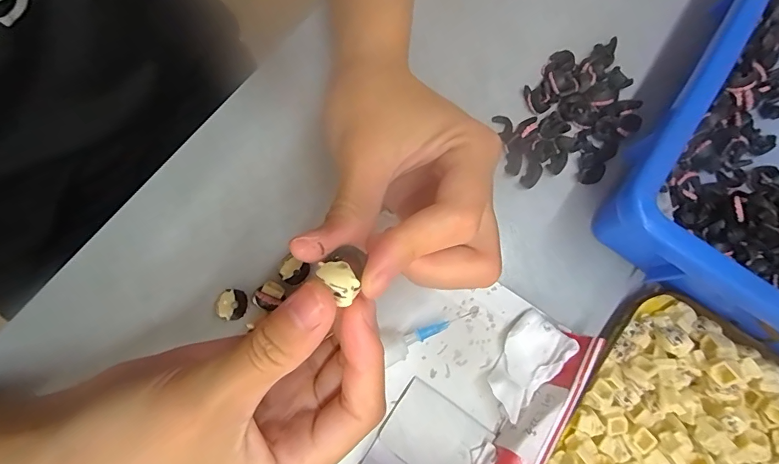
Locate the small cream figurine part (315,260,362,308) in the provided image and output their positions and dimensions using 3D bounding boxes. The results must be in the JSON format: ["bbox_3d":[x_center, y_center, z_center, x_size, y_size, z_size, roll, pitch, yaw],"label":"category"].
[{"bbox_3d":[-0.016,0.015,0.131,0.009,0.006,0.015,-34,79,-9],"label":"small cream figurine part"}]

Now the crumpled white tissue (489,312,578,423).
[{"bbox_3d":[0.072,0.069,0.219,0.030,0.018,0.052,45,78,6],"label":"crumpled white tissue"}]

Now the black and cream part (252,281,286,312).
[{"bbox_3d":[-0.065,0.035,0.221,0.017,0.012,0.012,-43,84,-12],"label":"black and cream part"}]

